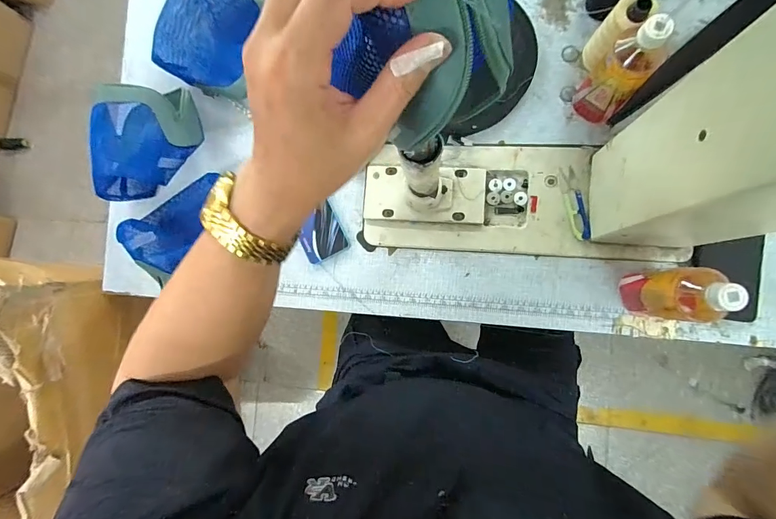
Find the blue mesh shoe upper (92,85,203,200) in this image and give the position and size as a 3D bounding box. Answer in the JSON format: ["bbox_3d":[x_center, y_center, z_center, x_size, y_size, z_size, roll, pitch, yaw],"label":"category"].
[{"bbox_3d":[-0.406,-0.182,0.620,0.139,0.125,0.166,9,86,9],"label":"blue mesh shoe upper"}]

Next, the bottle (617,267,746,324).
[{"bbox_3d":[0.375,0.046,0.479,0.064,0.183,0.061,0,84,8],"label":"bottle"}]

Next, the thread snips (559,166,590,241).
[{"bbox_3d":[0.295,-0.089,0.590,0.026,0.010,0.120,-10,83,7],"label":"thread snips"}]

